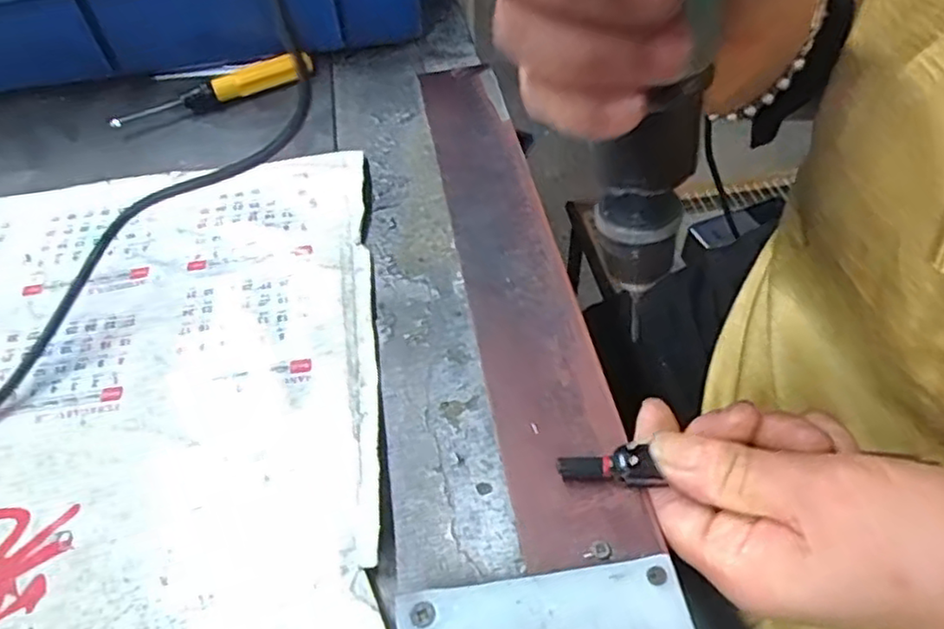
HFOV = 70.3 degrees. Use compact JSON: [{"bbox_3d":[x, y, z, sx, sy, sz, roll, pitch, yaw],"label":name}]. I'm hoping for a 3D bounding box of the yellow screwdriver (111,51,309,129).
[{"bbox_3d":[-0.161,-0.140,0.421,0.124,0.017,0.012,-21,53,-13],"label":"yellow screwdriver"}]

